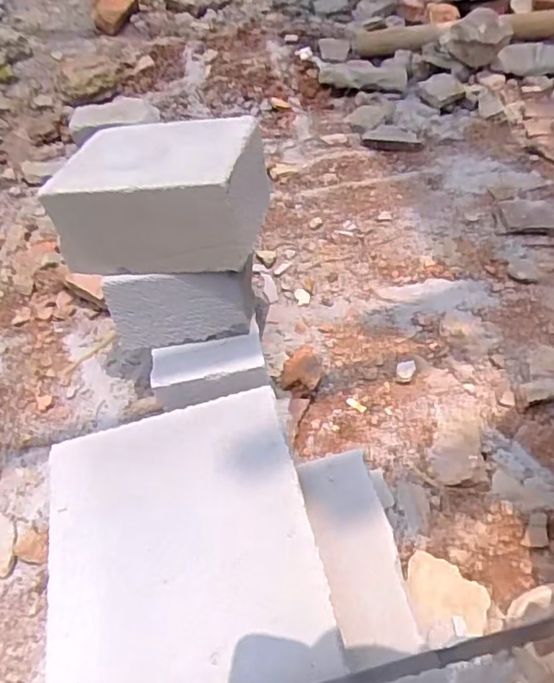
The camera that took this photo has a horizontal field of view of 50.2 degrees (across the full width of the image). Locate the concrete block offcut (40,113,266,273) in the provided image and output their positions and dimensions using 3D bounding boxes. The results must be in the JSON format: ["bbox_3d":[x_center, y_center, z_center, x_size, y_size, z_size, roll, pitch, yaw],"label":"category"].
[{"bbox_3d":[-0.112,-0.158,0.615,0.192,0.096,0.159,6,53,8],"label":"concrete block offcut"}]

